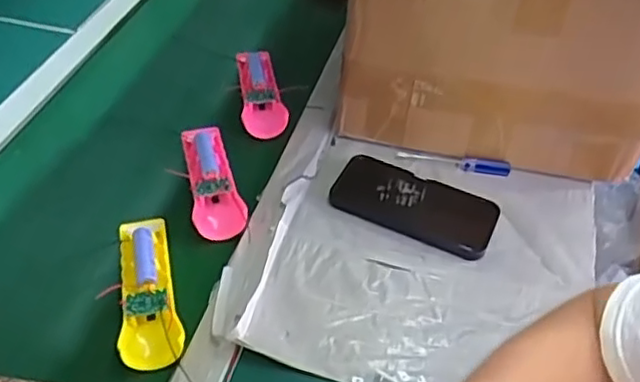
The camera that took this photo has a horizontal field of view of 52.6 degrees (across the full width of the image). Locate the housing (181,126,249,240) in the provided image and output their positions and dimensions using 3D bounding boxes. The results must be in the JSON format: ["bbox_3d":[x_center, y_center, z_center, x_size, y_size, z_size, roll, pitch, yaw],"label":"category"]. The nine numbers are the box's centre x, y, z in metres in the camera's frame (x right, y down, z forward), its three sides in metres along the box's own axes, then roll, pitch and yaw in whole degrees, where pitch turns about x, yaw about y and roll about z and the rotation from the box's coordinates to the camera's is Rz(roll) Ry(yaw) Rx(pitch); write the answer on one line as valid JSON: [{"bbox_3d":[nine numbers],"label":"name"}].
[{"bbox_3d":[-0.115,-0.012,0.675,0.049,0.022,0.150,-11,47,-15],"label":"housing"}]

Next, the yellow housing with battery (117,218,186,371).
[{"bbox_3d":[-0.153,0.083,0.578,0.051,0.021,0.152,-7,46,-11],"label":"yellow housing with battery"}]

